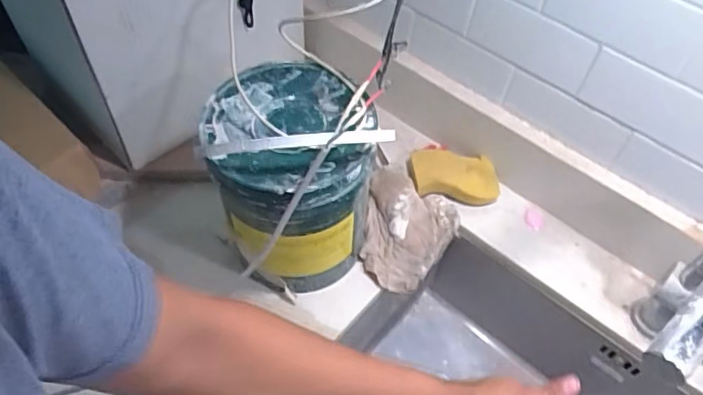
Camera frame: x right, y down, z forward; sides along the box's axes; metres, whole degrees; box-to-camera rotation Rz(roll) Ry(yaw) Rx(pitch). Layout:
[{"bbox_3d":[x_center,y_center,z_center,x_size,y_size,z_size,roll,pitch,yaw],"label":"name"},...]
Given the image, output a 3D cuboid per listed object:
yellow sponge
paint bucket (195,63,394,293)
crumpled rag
[{"bbox_3d":[0.140,-0.028,0.761,0.123,0.036,0.072,3,55,-1],"label":"yellow sponge"},{"bbox_3d":[-0.067,-0.023,0.600,0.155,0.252,0.163,1,55,-2],"label":"paint bucket"},{"bbox_3d":[0.072,0.050,0.720,0.111,0.065,0.148,23,57,13],"label":"crumpled rag"}]

